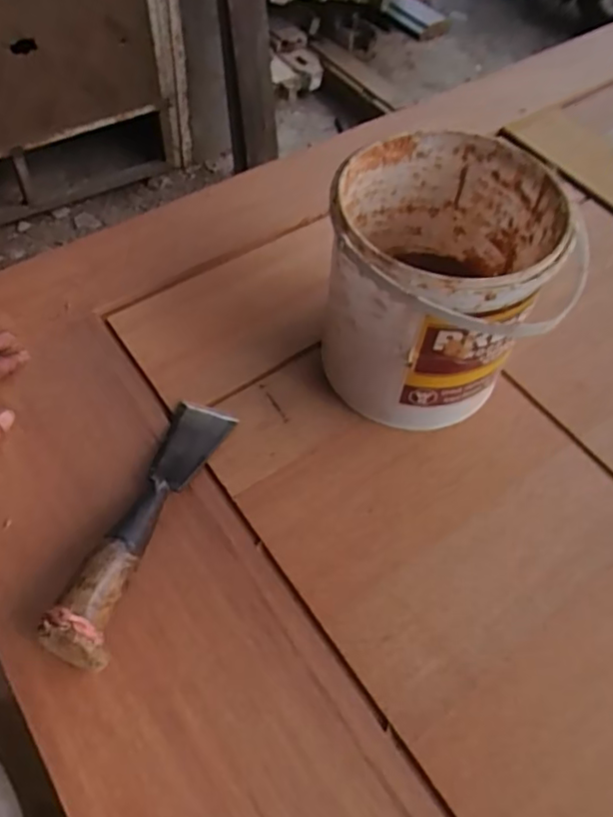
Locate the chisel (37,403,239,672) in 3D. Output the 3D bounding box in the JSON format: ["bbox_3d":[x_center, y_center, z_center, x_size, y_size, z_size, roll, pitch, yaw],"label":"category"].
[{"bbox_3d":[-0.127,0.087,0.502,0.053,0.041,0.244,17,45,8],"label":"chisel"}]

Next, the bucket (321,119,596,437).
[{"bbox_3d":[0.111,-0.101,0.546,0.186,0.195,0.183,1,57,-2],"label":"bucket"}]

